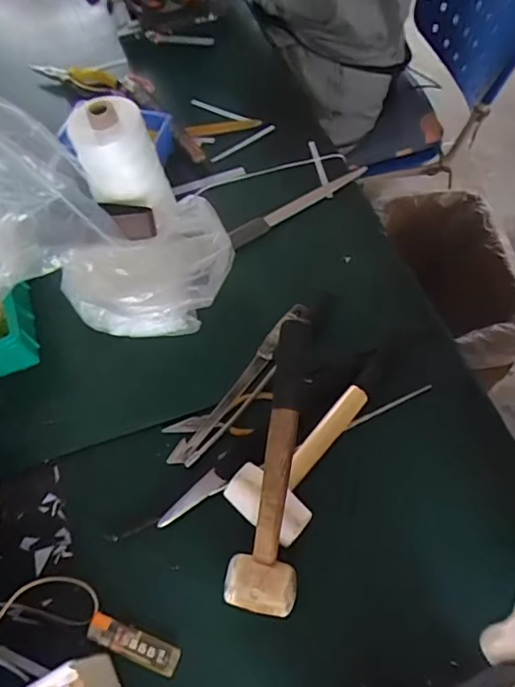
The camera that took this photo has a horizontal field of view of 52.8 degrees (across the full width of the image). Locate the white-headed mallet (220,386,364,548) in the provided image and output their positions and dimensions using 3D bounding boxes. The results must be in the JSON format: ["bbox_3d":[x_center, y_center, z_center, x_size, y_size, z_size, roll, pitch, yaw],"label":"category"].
[{"bbox_3d":[0.052,0.108,0.512,0.081,0.041,0.175,35,70,19],"label":"white-headed mallet"}]

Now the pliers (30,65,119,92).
[{"bbox_3d":[-0.298,-0.430,0.836,0.146,0.026,0.026,15,63,10],"label":"pliers"}]

